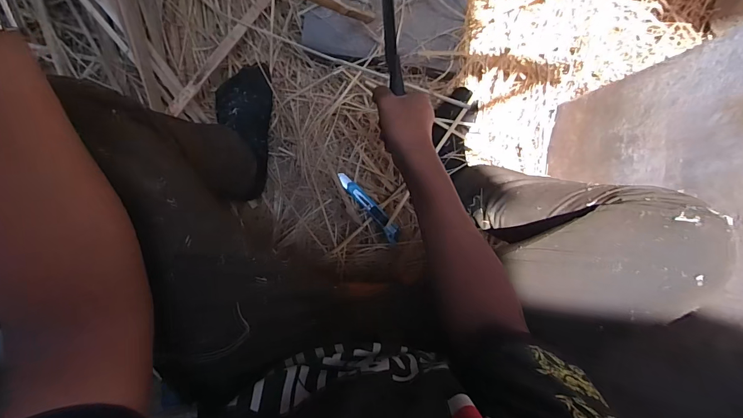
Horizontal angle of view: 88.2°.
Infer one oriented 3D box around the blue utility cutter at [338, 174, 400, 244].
[{"bbox_3d":[-0.003,-0.005,0.738,0.028,0.025,0.163,-40,96,-7],"label":"blue utility cutter"}]

